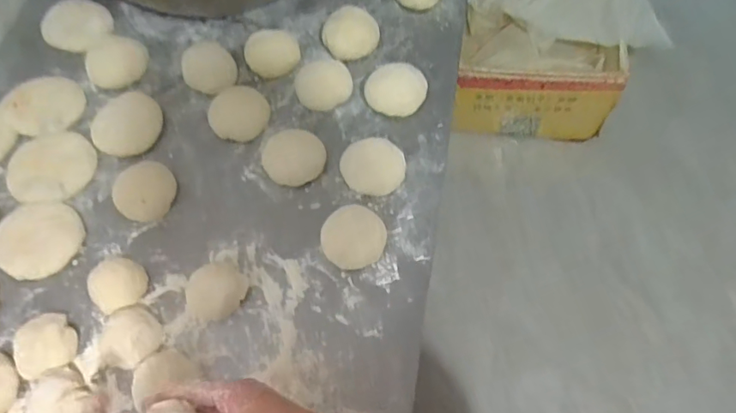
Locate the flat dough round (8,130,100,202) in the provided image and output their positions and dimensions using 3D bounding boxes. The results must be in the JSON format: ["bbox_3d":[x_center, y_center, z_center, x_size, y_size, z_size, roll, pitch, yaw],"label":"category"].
[{"bbox_3d":[-0.362,-0.044,0.606,0.093,0.016,0.086,0,65,1],"label":"flat dough round"}]

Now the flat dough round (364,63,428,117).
[{"bbox_3d":[0.032,-0.134,0.620,0.068,0.032,0.060,15,67,8],"label":"flat dough round"}]

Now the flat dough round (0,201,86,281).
[{"bbox_3d":[-0.363,0.032,0.580,0.086,0.017,0.105,-41,71,-16],"label":"flat dough round"}]

